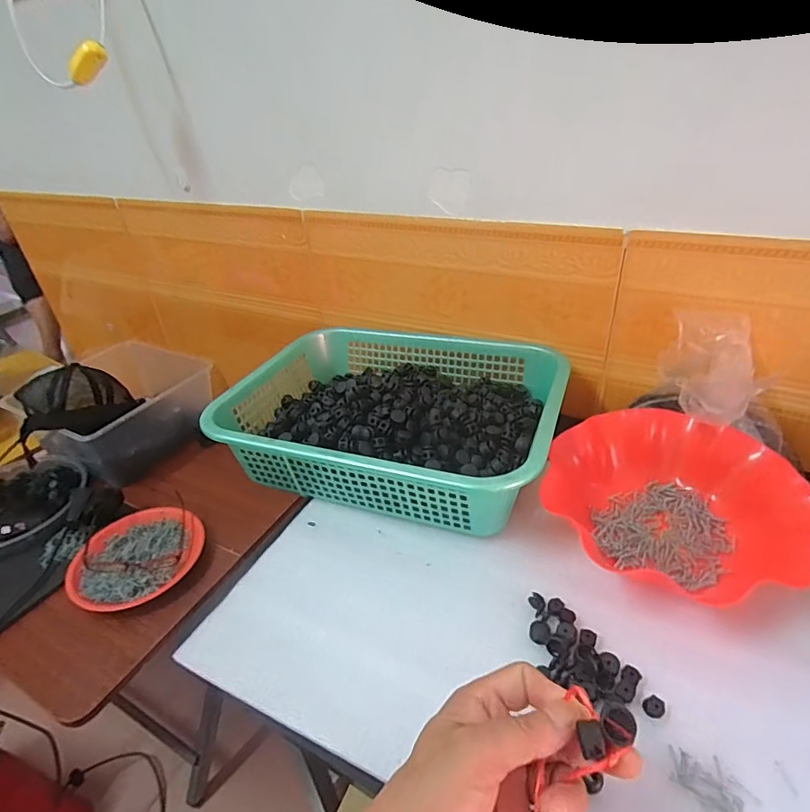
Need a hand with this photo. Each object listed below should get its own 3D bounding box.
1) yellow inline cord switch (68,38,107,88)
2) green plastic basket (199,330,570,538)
[{"bbox_3d":[-0.451,-0.485,0.709,0.065,0.030,0.031,-34,27,23],"label":"yellow inline cord switch"},{"bbox_3d":[-0.011,0.007,0.625,0.379,0.098,0.288,9,37,19],"label":"green plastic basket"}]

